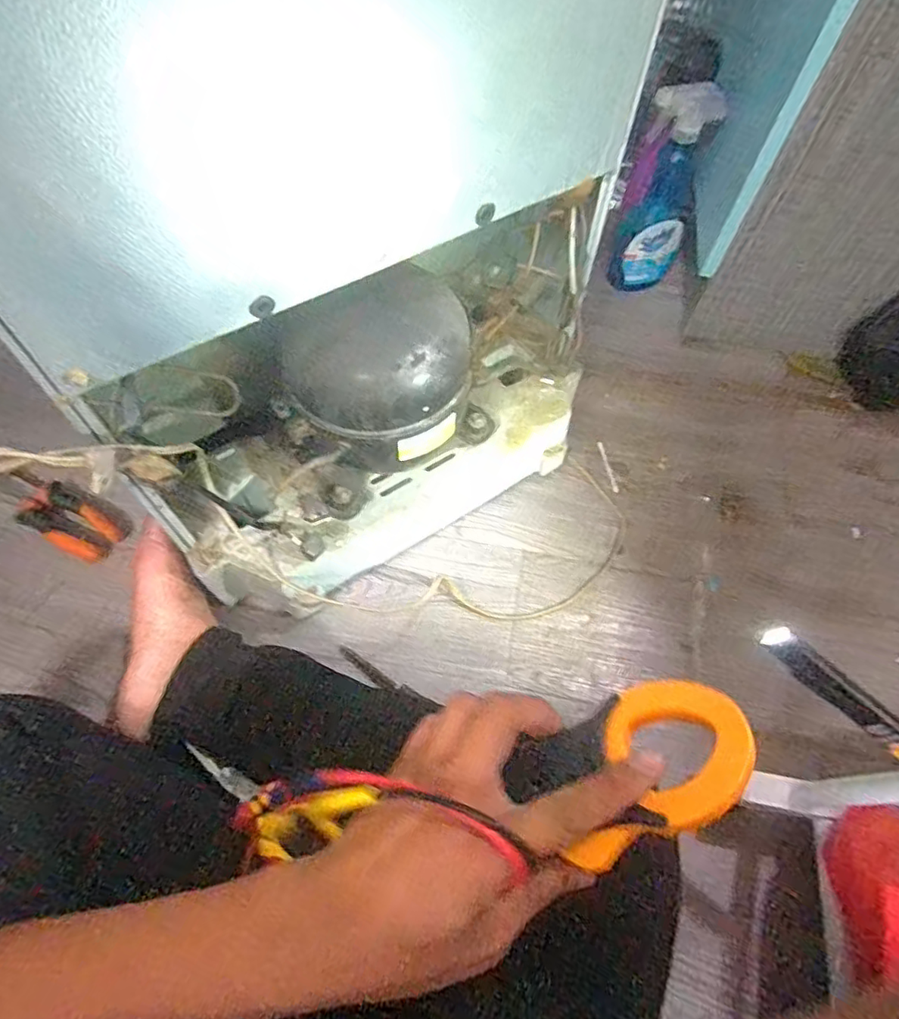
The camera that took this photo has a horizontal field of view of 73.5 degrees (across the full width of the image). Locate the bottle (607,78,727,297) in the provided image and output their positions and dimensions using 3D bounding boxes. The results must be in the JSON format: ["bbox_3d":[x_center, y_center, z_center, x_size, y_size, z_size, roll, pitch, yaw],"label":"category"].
[{"bbox_3d":[0.274,-0.400,0.770,0.083,0.241,0.068,21,63,9],"label":"bottle"}]

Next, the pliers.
[{"bbox_3d":[-0.434,0.002,0.668,0.162,0.021,0.064,23,63,10],"label":"pliers"}]

